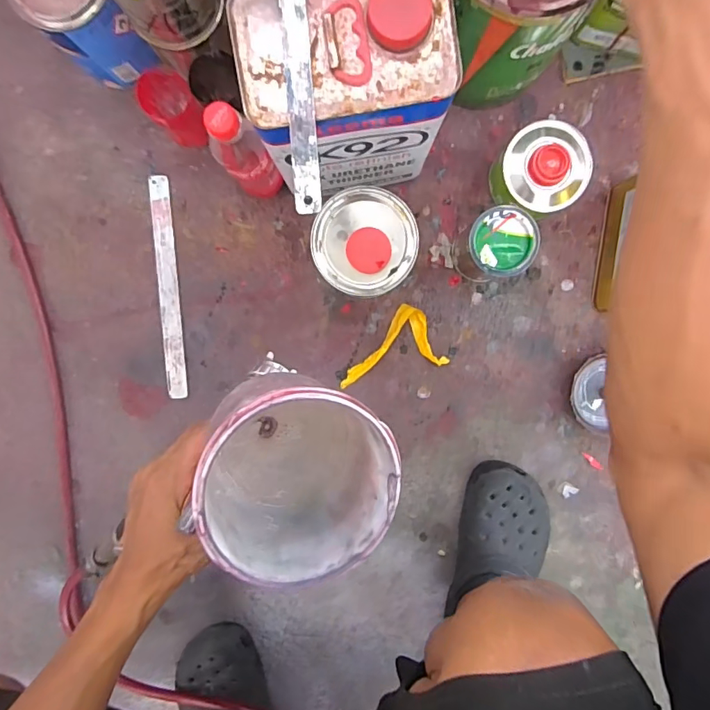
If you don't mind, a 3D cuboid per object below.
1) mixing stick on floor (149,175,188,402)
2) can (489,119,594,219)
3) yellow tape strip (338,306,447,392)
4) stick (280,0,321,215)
[{"bbox_3d":[-0.244,-0.086,0.626,0.026,0.005,0.284,-4,95,-2],"label":"mixing stick on floor"},{"bbox_3d":[0.219,-0.214,0.571,0.099,0.075,0.095,0,95,2],"label":"can"},{"bbox_3d":[0.043,-0.014,0.622,0.138,0.016,0.084,-12,95,3],"label":"yellow tape strip"},{"bbox_3d":[-0.042,-0.208,0.360,0.019,0.004,0.197,-4,95,-2],"label":"stick"}]

